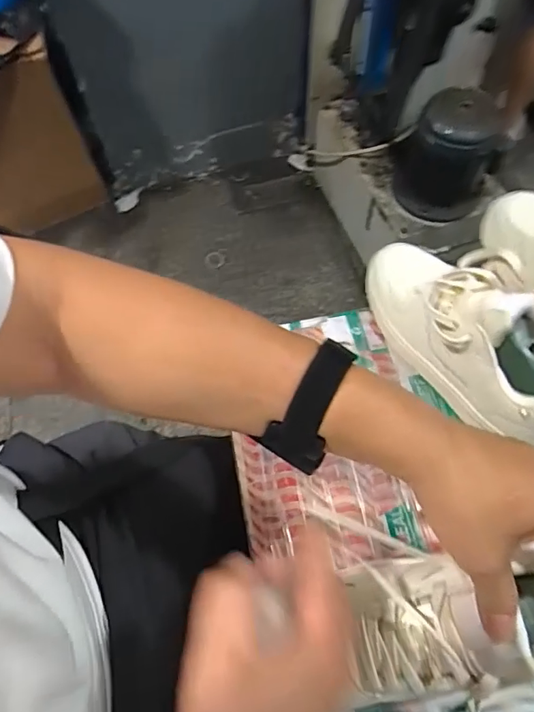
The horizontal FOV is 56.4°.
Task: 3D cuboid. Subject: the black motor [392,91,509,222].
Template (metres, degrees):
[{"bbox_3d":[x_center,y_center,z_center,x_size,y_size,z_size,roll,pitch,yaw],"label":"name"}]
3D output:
[{"bbox_3d":[0.405,-0.451,1.130,0.213,0.234,0.173,13,65,8],"label":"black motor"}]

